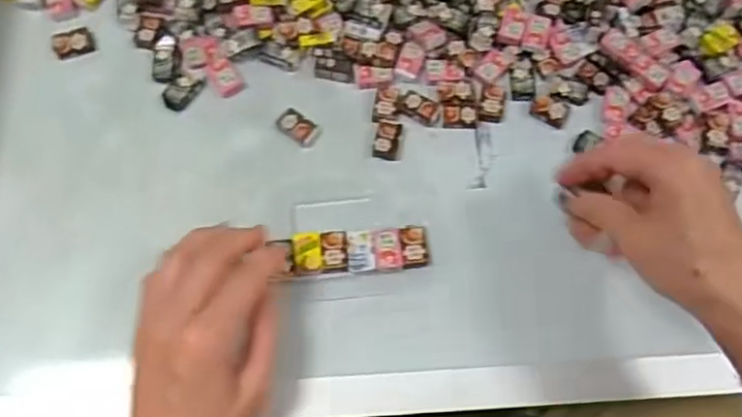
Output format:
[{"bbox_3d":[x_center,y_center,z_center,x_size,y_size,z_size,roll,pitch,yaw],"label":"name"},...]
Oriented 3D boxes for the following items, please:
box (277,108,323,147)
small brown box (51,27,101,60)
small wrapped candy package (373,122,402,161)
[{"bbox_3d":[-0.049,-0.055,0.446,0.028,0.009,0.019,34,74,10],"label":"box"},{"bbox_3d":[-0.210,-0.117,0.462,0.028,0.008,0.020,-22,73,-8],"label":"small brown box"},{"bbox_3d":[0.011,-0.046,0.444,0.019,0.006,0.026,5,71,1],"label":"small wrapped candy package"}]

